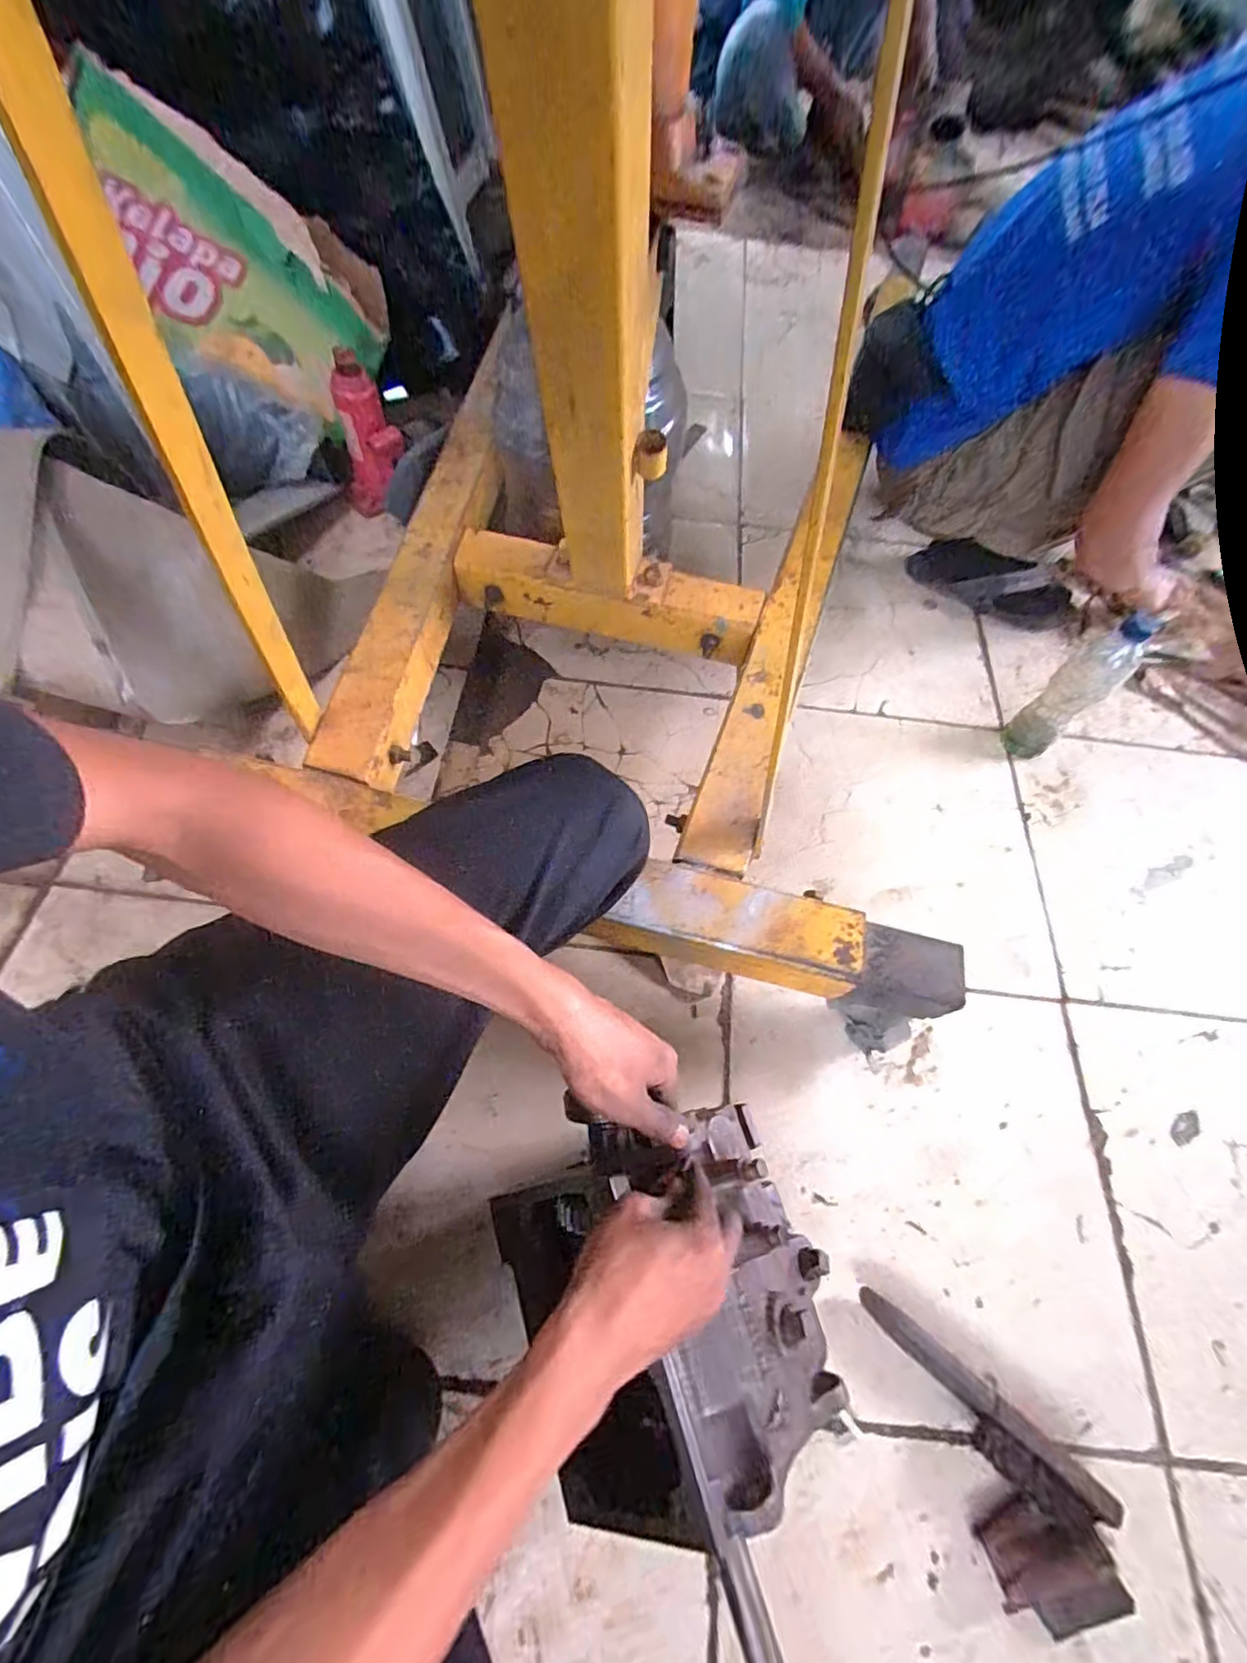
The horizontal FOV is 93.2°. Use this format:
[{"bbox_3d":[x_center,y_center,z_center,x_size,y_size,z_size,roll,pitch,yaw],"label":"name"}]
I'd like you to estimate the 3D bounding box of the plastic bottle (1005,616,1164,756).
[{"bbox_3d":[0.588,-0.177,0.777,0.056,0.226,0.064,-39,71,-20],"label":"plastic bottle"}]

